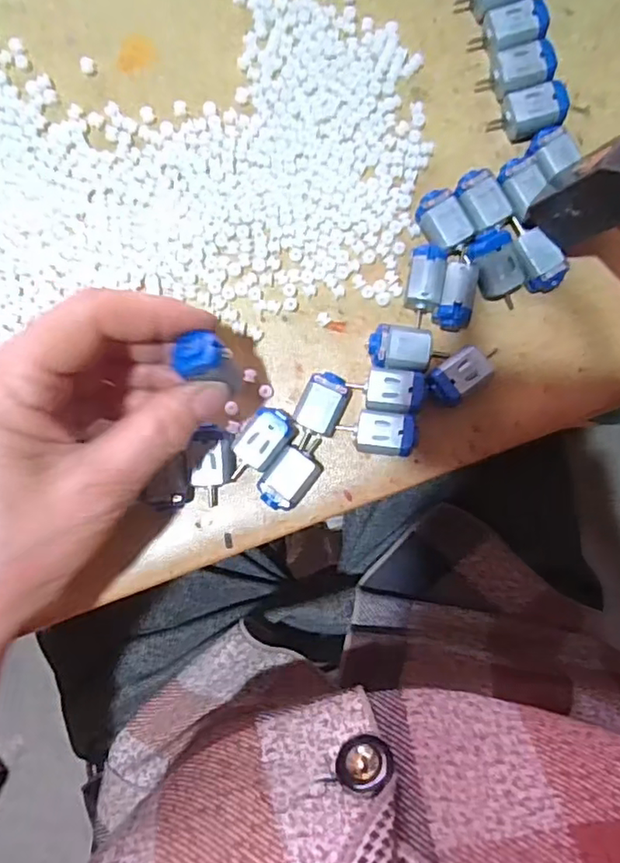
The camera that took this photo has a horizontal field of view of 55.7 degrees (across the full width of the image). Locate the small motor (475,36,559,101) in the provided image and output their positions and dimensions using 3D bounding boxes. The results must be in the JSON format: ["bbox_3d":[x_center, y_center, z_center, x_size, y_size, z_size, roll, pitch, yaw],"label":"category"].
[{"bbox_3d":[0.097,-0.166,0.274,0.032,0.016,0.020,-9,89,-2],"label":"small motor"}]

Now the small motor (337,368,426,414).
[{"bbox_3d":[0.032,-0.019,0.268,0.037,0.017,0.019,7,88,-2],"label":"small motor"}]

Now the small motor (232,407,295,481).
[{"bbox_3d":[-0.023,0.006,0.267,0.017,0.014,0.036,34,88,-1],"label":"small motor"}]

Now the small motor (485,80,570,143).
[{"bbox_3d":[0.102,-0.146,0.273,0.032,0.017,0.020,-10,89,-2],"label":"small motor"}]

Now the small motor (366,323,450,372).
[{"bbox_3d":[0.043,-0.037,0.269,0.033,0.017,0.019,7,88,-2],"label":"small motor"}]

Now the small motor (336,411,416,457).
[{"bbox_3d":[0.030,0.001,0.266,0.032,0.019,0.019,6,88,-2],"label":"small motor"}]

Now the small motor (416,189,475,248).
[{"bbox_3d":[0.061,-0.097,0.271,0.018,0.013,0.029,-30,89,-2],"label":"small motor"}]

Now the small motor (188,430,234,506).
[{"bbox_3d":[-0.044,0.017,0.265,0.018,0.014,0.033,3,88,-2],"label":"small motor"}]

